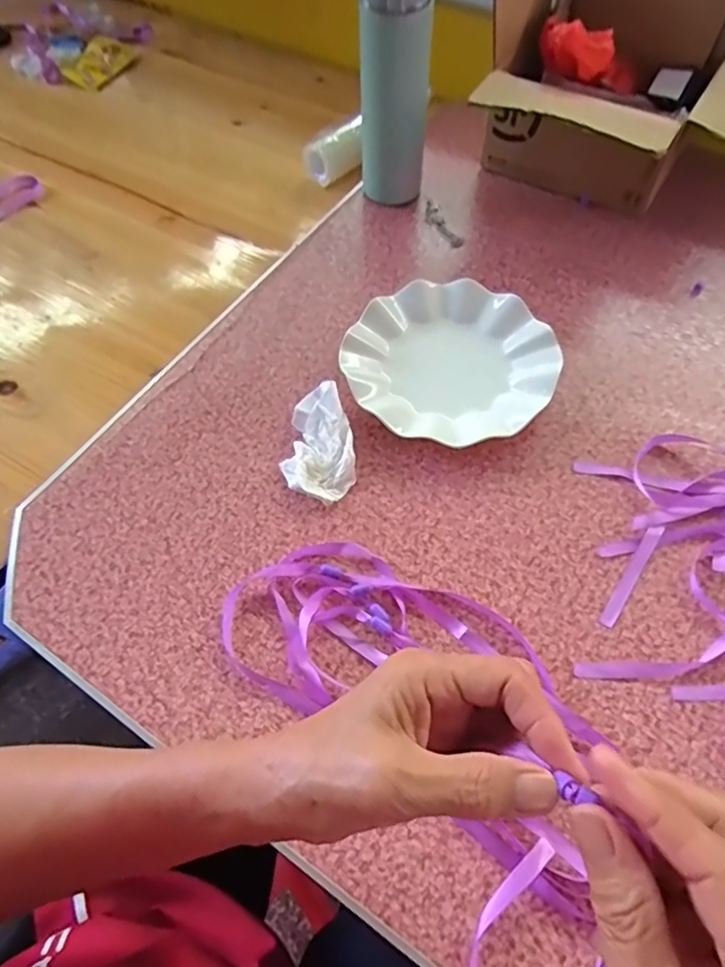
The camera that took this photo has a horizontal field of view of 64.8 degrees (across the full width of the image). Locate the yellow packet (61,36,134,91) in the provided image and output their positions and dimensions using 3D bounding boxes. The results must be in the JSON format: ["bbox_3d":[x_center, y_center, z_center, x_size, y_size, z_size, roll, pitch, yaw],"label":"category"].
[{"bbox_3d":[-0.371,-0.597,0.812,0.057,0.030,0.105,21,63,14],"label":"yellow packet"}]

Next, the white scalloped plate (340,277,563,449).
[{"bbox_3d":[0.078,-0.110,0.524,0.182,0.030,0.174,-1,60,2],"label":"white scalloped plate"}]

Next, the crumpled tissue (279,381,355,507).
[{"bbox_3d":[-0.038,-0.034,0.477,0.057,0.030,0.098,-5,60,-1],"label":"crumpled tissue"}]

